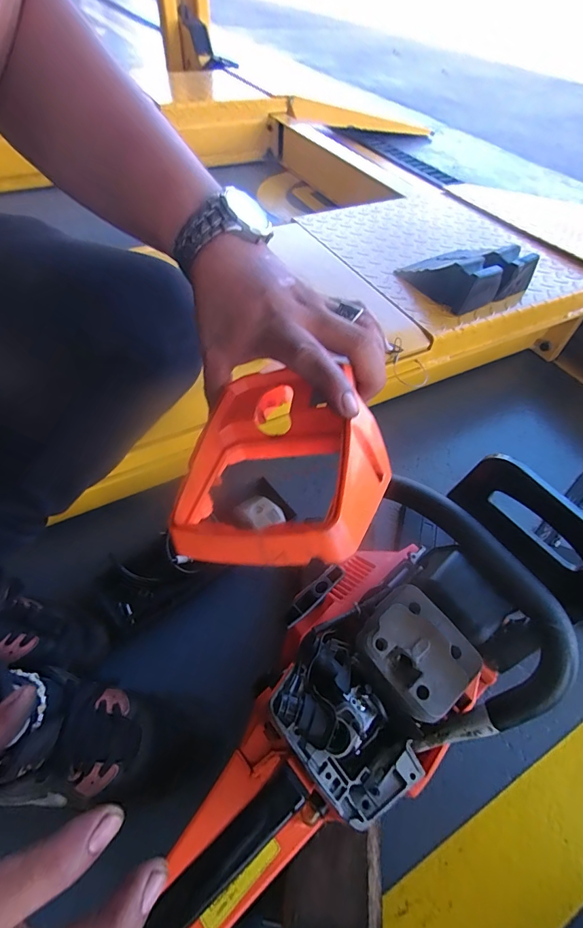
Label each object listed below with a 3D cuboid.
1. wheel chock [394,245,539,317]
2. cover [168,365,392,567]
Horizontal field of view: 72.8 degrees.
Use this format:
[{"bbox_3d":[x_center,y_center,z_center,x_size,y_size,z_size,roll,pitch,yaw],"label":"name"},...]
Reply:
[{"bbox_3d":[0.316,-0.363,0.726,0.178,0.071,0.175,-25,59,-20],"label":"wheel chock"},{"bbox_3d":[-0.012,0.003,0.248,0.134,0.033,0.129,5,60,30],"label":"cover"}]

